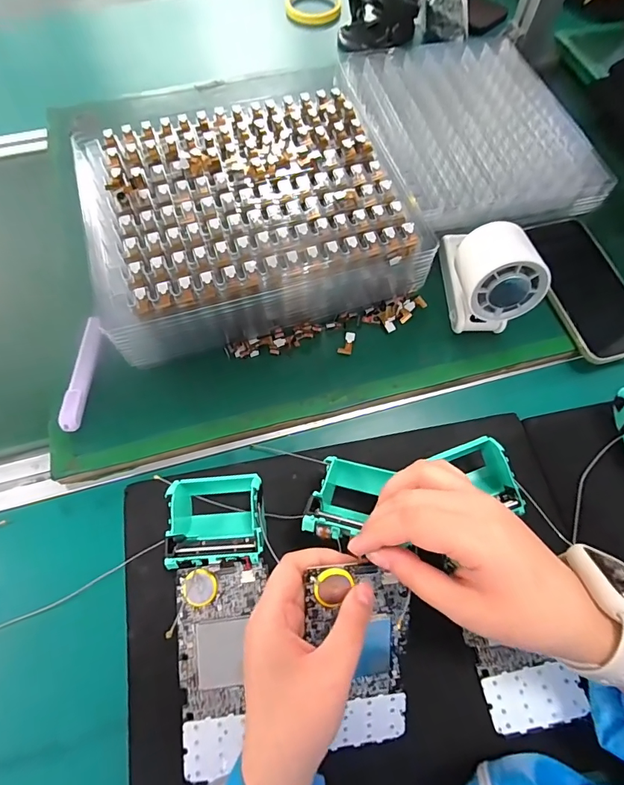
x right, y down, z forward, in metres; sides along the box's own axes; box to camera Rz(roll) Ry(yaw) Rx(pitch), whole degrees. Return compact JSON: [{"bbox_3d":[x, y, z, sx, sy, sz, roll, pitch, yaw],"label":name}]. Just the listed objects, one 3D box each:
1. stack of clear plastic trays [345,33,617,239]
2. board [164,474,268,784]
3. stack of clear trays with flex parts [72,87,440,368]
[{"bbox_3d":[0.179,-0.316,0.493,0.240,0.037,0.305,-13,64,-8],"label":"stack of clear plastic trays"},{"bbox_3d":[-0.066,0.160,0.300,0.074,0.044,0.192,-2,76,-3],"label":"board"},{"bbox_3d":[-0.062,-0.171,0.400,0.285,0.085,0.237,-16,65,-10],"label":"stack of clear trays with flex parts"}]

